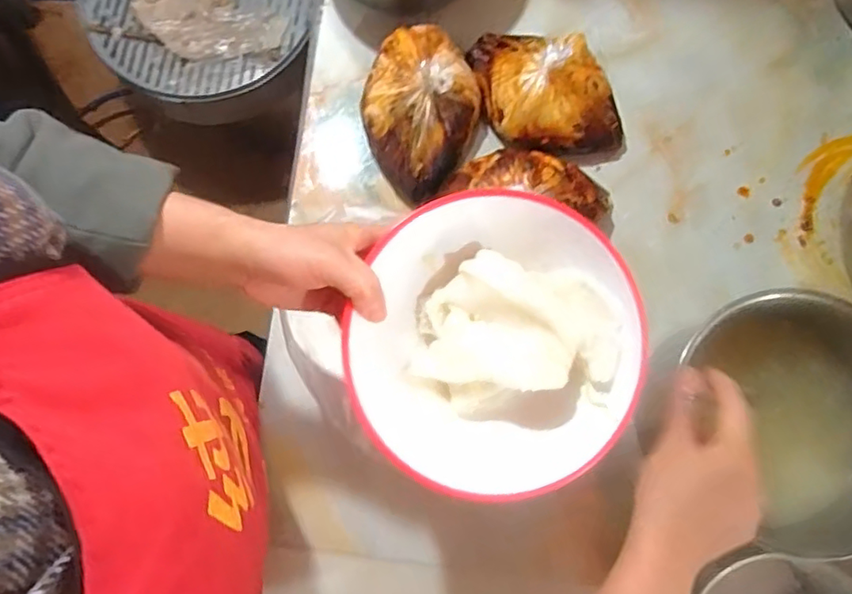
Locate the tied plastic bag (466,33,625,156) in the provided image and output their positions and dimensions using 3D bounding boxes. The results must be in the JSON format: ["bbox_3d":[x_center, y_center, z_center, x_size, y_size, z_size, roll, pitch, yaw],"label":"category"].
[{"bbox_3d":[0.125,-0.212,0.594,0.156,0.072,0.126,2,80,1],"label":"tied plastic bag"}]

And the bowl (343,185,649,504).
[{"bbox_3d":[0.050,0.034,0.400,0.186,0.065,0.197,0,80,1],"label":"bowl"}]

